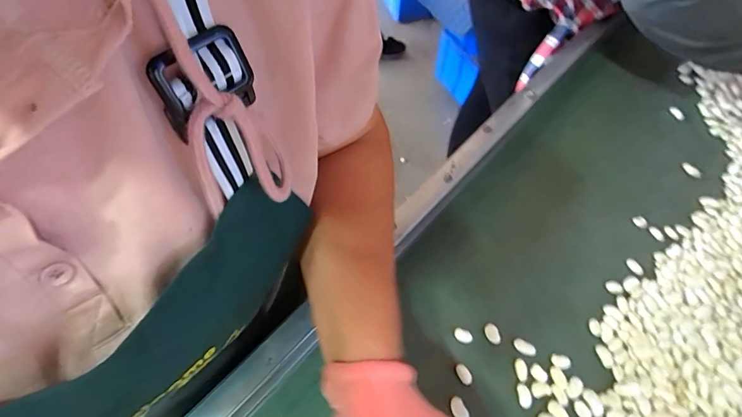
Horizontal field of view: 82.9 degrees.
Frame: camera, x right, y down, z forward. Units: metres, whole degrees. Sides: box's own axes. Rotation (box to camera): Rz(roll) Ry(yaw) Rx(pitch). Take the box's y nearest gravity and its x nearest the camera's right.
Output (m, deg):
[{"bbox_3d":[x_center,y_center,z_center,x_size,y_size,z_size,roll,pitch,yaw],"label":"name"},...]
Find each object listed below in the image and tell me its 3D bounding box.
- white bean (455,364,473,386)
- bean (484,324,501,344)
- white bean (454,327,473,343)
[{"bbox_3d":[0.091,0.163,0.413,0.011,0.007,0.020,-25,63,-19],"label":"white bean"},{"bbox_3d":[0.126,0.129,0.433,0.013,0.004,0.021,-18,61,-15],"label":"bean"},{"bbox_3d":[0.095,0.131,0.432,0.020,0.004,0.012,24,59,10],"label":"white bean"}]

